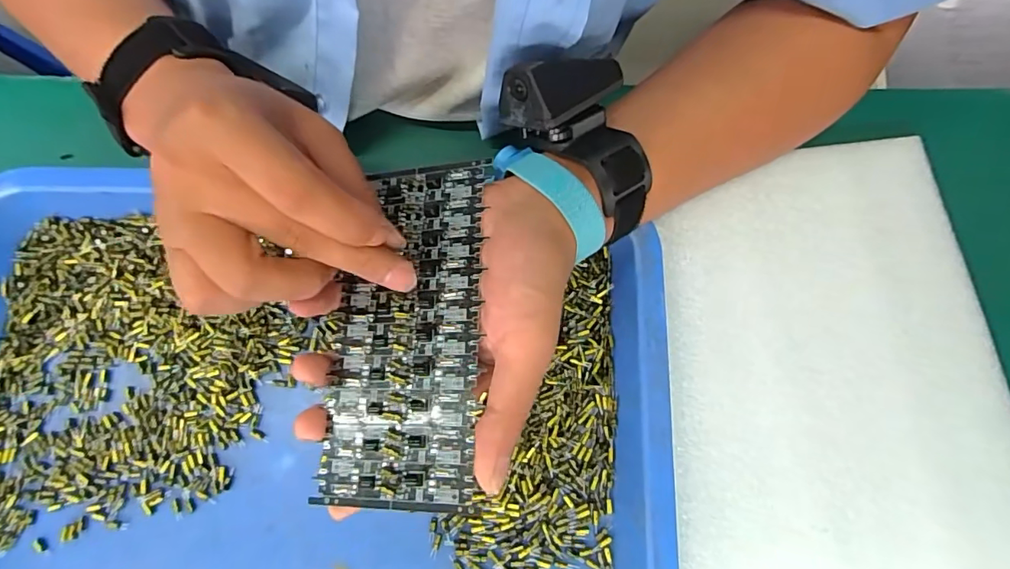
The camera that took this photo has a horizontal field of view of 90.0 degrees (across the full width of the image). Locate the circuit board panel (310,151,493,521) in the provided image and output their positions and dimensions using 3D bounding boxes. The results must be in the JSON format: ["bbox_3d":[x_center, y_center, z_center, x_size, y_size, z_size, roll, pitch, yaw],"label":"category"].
[{"bbox_3d":[-0.048,0.019,0.245,0.074,0.004,0.163,-2,74,14],"label":"circuit board panel"}]

